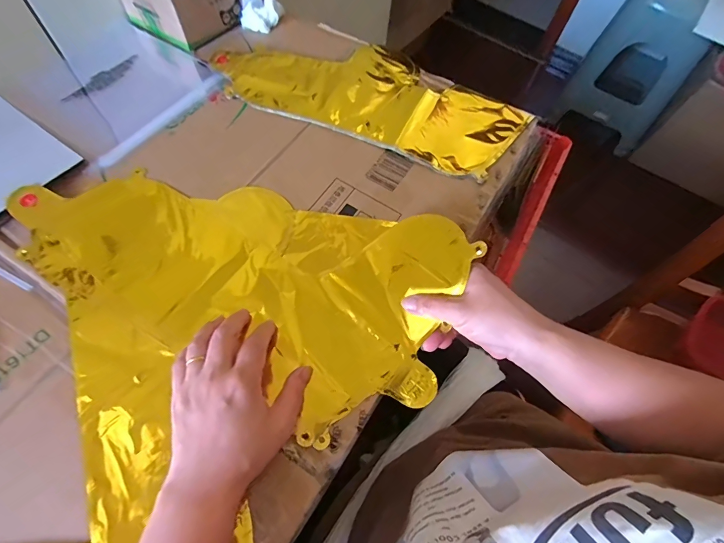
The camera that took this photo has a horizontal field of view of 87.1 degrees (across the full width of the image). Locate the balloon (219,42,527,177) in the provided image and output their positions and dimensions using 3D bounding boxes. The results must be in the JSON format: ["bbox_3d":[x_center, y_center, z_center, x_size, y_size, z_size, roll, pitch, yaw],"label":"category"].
[{"bbox_3d":[0.015,-0.248,0.515,0.394,0.016,0.185,22,63,8],"label":"balloon"}]

